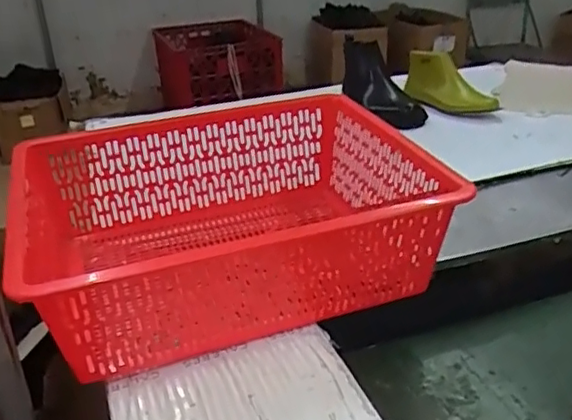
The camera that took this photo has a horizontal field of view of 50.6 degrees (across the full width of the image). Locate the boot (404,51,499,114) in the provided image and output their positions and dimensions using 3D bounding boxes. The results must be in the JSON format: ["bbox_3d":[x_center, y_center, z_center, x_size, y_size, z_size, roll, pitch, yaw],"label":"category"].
[{"bbox_3d":[0.345,-0.271,1.295,0.093,0.103,0.221,-15,29,-21],"label":"boot"}]

